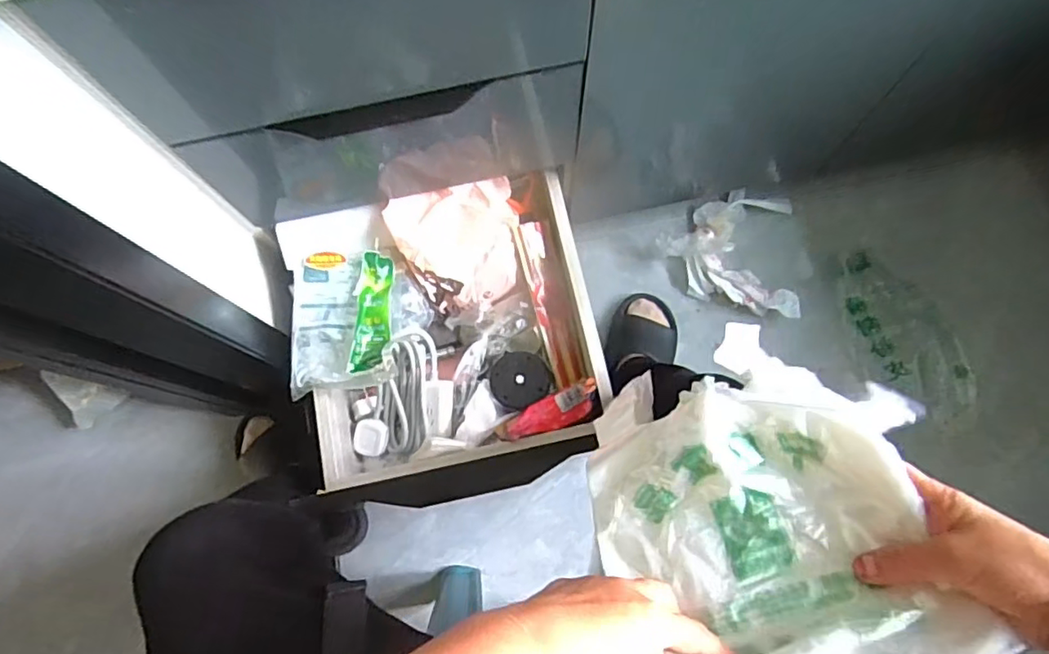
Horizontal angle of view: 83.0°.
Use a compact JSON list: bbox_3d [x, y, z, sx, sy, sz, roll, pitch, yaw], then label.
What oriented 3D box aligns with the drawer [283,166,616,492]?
[{"bbox_3d":[-0.107,0.009,0.822,0.394,0.143,0.390,-13,75,-2],"label":"drawer"}]

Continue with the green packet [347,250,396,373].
[{"bbox_3d":[-0.201,-0.021,0.793,0.046,0.021,0.162,1,75,2],"label":"green packet"}]

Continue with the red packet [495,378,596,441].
[{"bbox_3d":[0.030,0.112,0.778,0.141,0.045,0.049,-19,75,-3],"label":"red packet"}]

